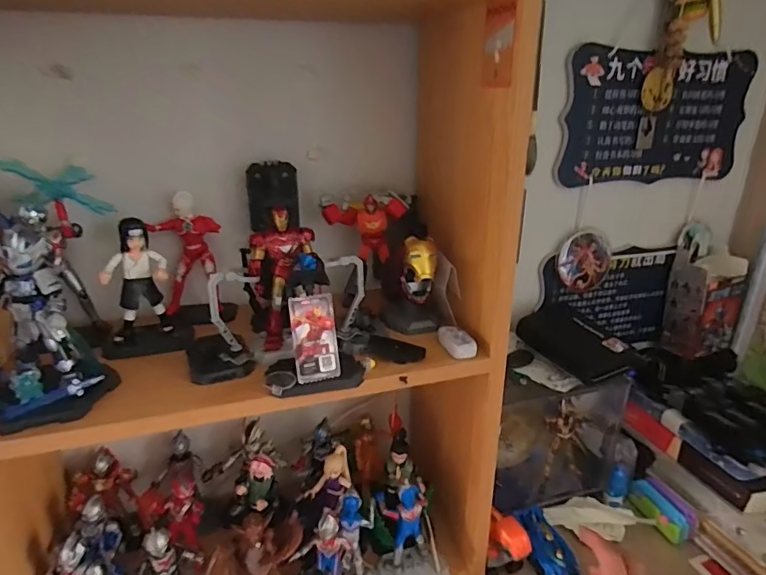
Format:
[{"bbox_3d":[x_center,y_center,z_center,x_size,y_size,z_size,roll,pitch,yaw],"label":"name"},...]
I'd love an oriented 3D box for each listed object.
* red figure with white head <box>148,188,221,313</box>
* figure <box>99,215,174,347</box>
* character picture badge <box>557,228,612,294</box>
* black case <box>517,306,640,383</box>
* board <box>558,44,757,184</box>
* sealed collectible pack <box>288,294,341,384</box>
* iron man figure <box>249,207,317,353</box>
[{"bbox_3d":[-0.171,-0.030,0.436,0.054,0.104,0.026,-6,22,-15],"label":"red figure with white head"},{"bbox_3d":[-0.192,-0.005,0.385,0.043,0.091,0.027,-8,23,-20],"label":"figure"},{"bbox_3d":[0.240,-0.031,0.586,0.068,0.072,0.014,-8,23,-20],"label":"character picture badge"},{"bbox_3d":[0.205,0.058,0.548,0.057,0.033,0.129,-10,24,-24],"label":"black case"},{"bbox_3d":[0.310,-0.190,0.557,0.244,0.136,0.010,-6,22,-16],"label":"board"},{"bbox_3d":[-0.046,0.035,0.341,0.031,0.058,0.004,-8,7,-24],"label":"sealed collectible pack"},{"bbox_3d":[-0.074,-0.004,0.373,0.047,0.104,0.028,-6,22,-16],"label":"iron man figure"}]

